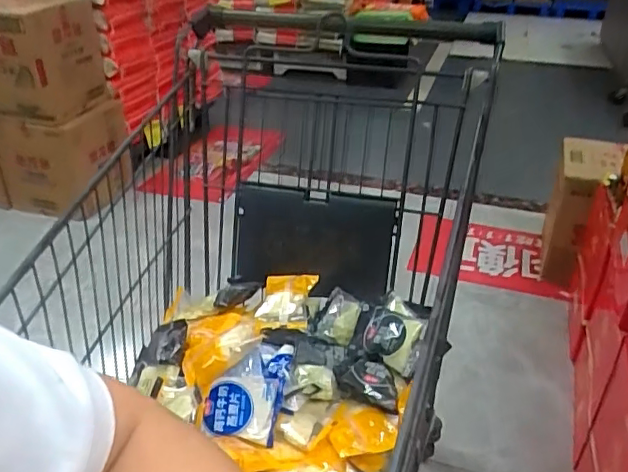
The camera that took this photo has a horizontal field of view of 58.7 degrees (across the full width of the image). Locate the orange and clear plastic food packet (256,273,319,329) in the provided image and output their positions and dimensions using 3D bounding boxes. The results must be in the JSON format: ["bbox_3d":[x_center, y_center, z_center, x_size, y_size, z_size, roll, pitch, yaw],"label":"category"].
[{"bbox_3d":[-0.038,0.086,0.771,0.071,0.024,0.112,5,31,8],"label":"orange and clear plastic food packet"}]

